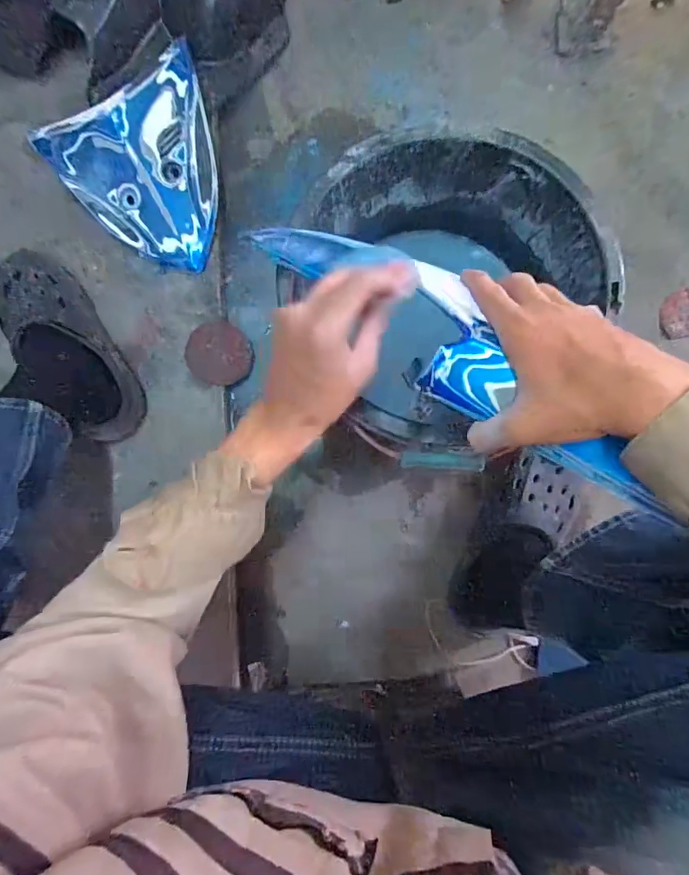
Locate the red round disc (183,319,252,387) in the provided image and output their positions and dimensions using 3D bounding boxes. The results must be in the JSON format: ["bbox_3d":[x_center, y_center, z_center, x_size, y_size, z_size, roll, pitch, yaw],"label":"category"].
[{"bbox_3d":[-0.183,-0.123,0.727,0.090,0.004,0.093,-3,83,-13],"label":"red round disc"}]

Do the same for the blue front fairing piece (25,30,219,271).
[{"bbox_3d":[-0.279,-0.391,0.719,0.250,0.056,0.296,-31,84,-3],"label":"blue front fairing piece"}]

